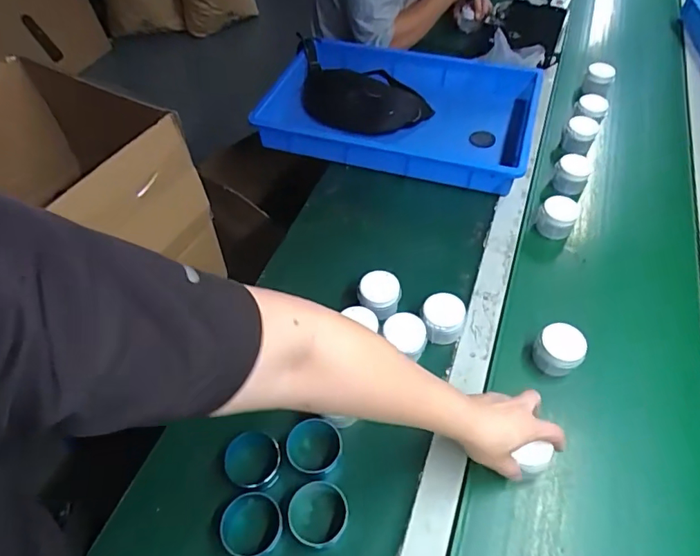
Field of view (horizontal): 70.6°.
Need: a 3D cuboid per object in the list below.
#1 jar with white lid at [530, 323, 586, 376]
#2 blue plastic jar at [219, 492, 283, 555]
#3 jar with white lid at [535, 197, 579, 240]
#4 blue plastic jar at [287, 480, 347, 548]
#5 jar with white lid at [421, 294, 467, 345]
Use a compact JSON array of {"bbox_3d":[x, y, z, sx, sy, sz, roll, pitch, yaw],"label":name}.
[{"bbox_3d":[0.298,0.107,0.712,0.071,0.054,0.064,39,62,24],"label":"jar with white lid"},{"bbox_3d":[-0.115,0.292,0.583,0.067,0.035,0.066,0,54,0],"label":"blue plastic jar"},{"bbox_3d":[0.371,-0.106,0.883,0.060,0.059,0.058,0,54,0],"label":"jar with white lid"},{"bbox_3d":[-0.038,0.285,0.594,0.069,0.026,0.069,0,54,0],"label":"blue plastic jar"},{"bbox_3d":[0.142,0.061,0.751,0.070,0.050,0.074,0,54,0],"label":"jar with white lid"}]

